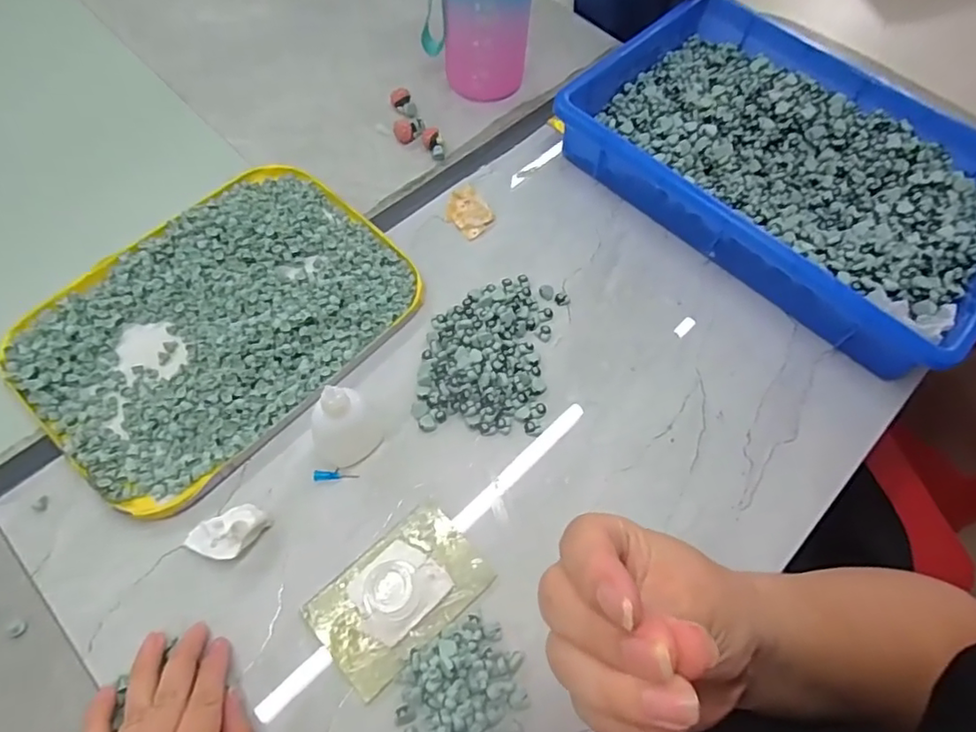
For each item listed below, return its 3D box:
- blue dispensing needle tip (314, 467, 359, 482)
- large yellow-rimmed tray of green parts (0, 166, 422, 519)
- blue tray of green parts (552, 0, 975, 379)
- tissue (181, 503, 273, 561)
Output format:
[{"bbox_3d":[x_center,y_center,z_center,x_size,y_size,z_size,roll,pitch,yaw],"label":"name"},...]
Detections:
[{"bbox_3d":[-0.106,0.075,0.401,0.030,0.004,0.007,-4,64,-5],"label":"blue dispensing needle tip"},{"bbox_3d":[-0.202,-0.039,0.443,0.197,0.025,0.272,39,68,15],"label":"large yellow-rimmed tray of green parts"},{"bbox_3d":[0.266,-0.177,0.513,0.362,0.065,0.238,41,69,16],"label":"blue tray of green parts"},{"bbox_3d":[-0.169,0.105,0.371,0.035,0.020,0.045,37,68,14],"label":"tissue"}]

